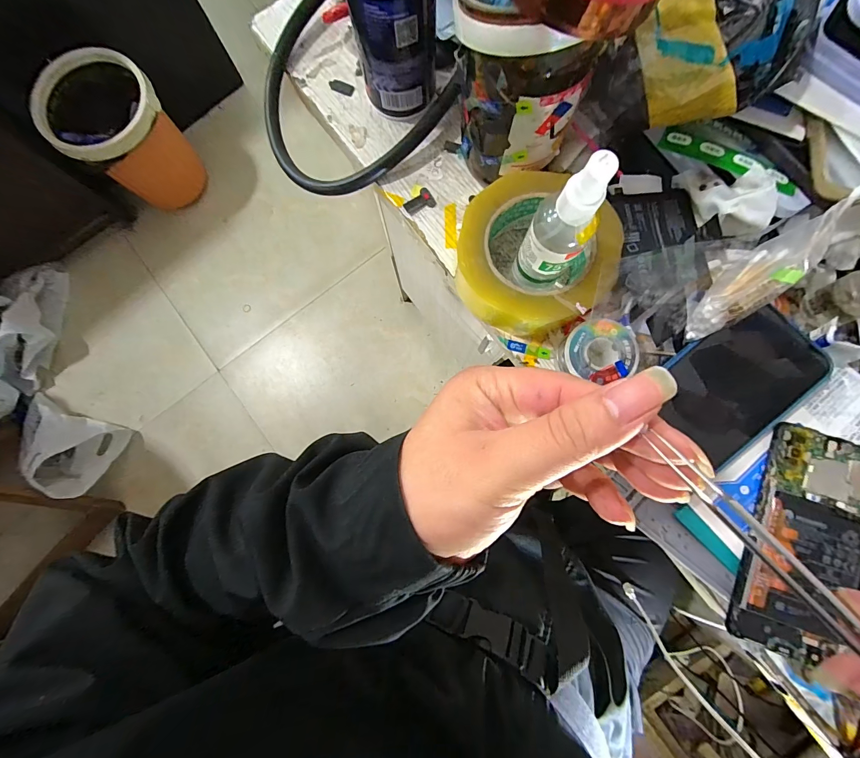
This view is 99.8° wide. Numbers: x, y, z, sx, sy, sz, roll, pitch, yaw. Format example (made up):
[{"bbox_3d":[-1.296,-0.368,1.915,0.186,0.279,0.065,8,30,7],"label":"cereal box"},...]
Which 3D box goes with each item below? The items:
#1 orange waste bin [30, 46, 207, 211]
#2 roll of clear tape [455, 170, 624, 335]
[{"bbox_3d":[-0.871,-0.692,1.048,0.299,0.275,0.274,0,82,1],"label":"orange waste bin"},{"bbox_3d":[0.084,-0.099,0.290,0.118,0.053,0.118,0,82,1],"label":"roll of clear tape"}]

